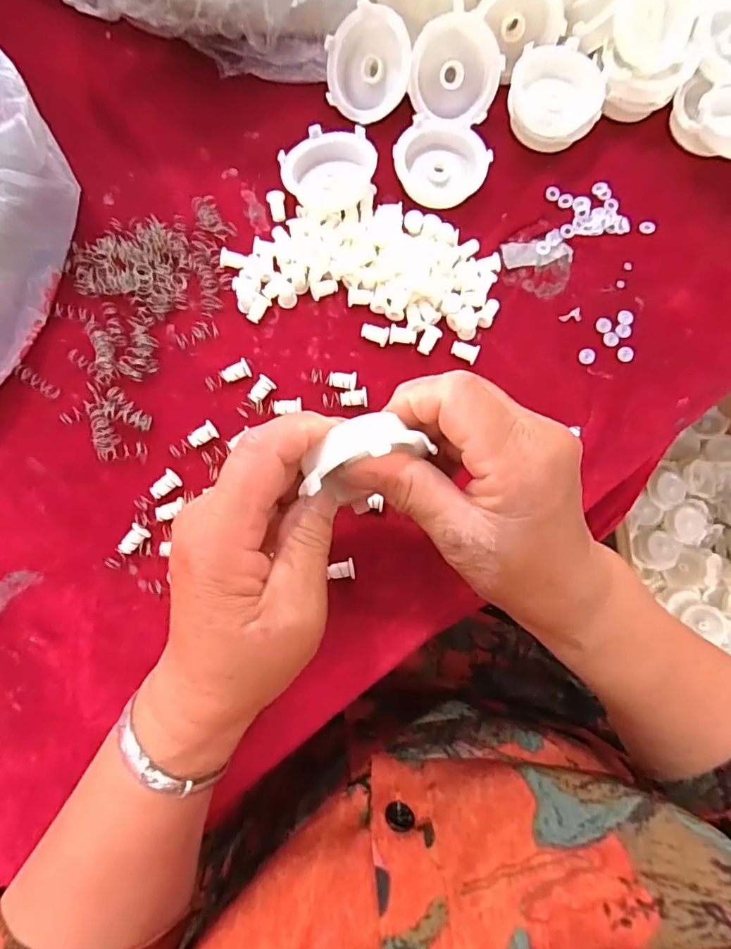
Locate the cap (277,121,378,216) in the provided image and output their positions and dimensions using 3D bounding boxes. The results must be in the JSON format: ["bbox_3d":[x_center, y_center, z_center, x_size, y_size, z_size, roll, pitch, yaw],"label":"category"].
[{"bbox_3d":[-0.022,-0.193,0.326,0.052,0.017,0.053,0,81,-3],"label":"cap"}]

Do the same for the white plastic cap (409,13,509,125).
[{"bbox_3d":[0.058,-0.258,0.332,0.056,0.020,0.056,-2,109,-5],"label":"white plastic cap"}]

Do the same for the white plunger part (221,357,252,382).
[{"bbox_3d":[-0.077,-0.061,0.306,0.017,0.007,0.010,-23,82,-6],"label":"white plunger part"}]

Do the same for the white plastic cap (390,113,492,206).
[{"bbox_3d":[0.049,-0.202,0.332,0.058,0.014,0.050,5,80,-2],"label":"white plastic cap"}]

